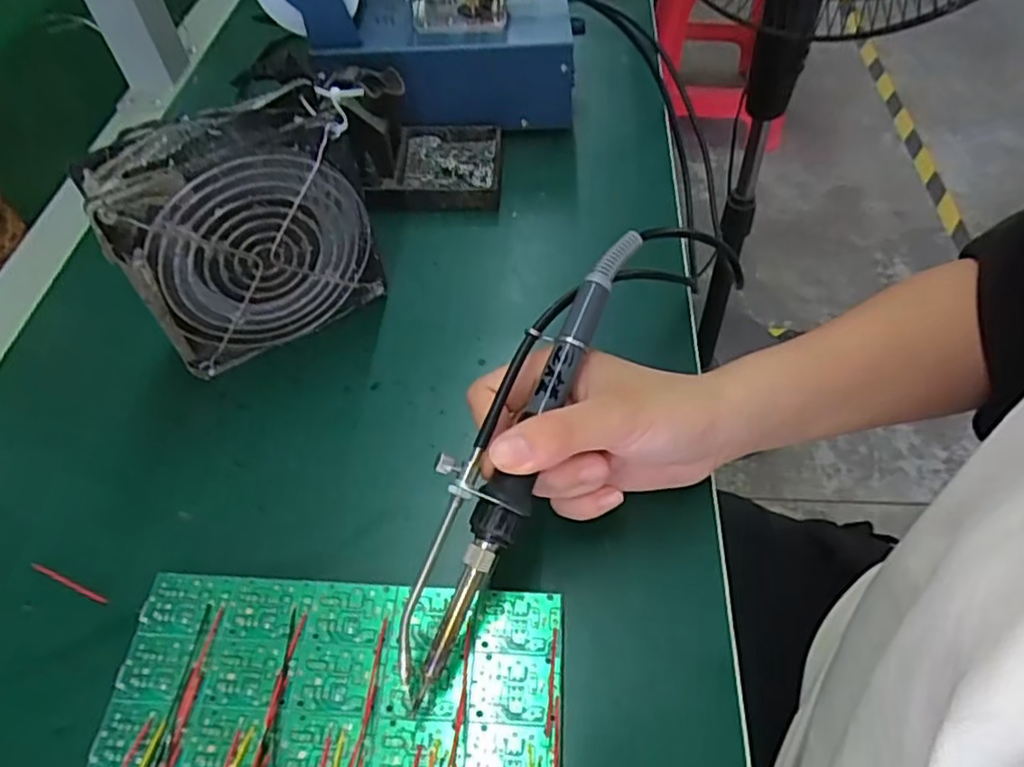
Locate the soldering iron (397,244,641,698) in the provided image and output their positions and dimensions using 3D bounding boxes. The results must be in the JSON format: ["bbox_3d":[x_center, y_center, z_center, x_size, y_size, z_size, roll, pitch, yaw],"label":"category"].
[{"bbox_3d":[0.002,0.025,0.279,0.034,0.037,0.210,23,78,18],"label":"soldering iron"}]

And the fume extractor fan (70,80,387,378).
[{"bbox_3d":[-0.135,-0.075,0.354,0.122,0.123,0.042,-30,58,-18],"label":"fume extractor fan"}]

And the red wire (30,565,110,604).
[{"bbox_3d":[-0.201,0.090,0.305,0.045,0.004,0.004,18,56,15],"label":"red wire"}]

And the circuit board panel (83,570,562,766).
[{"bbox_3d":[-0.069,0.127,0.259,0.172,0.004,0.100,1,54,3],"label":"circuit board panel"}]

